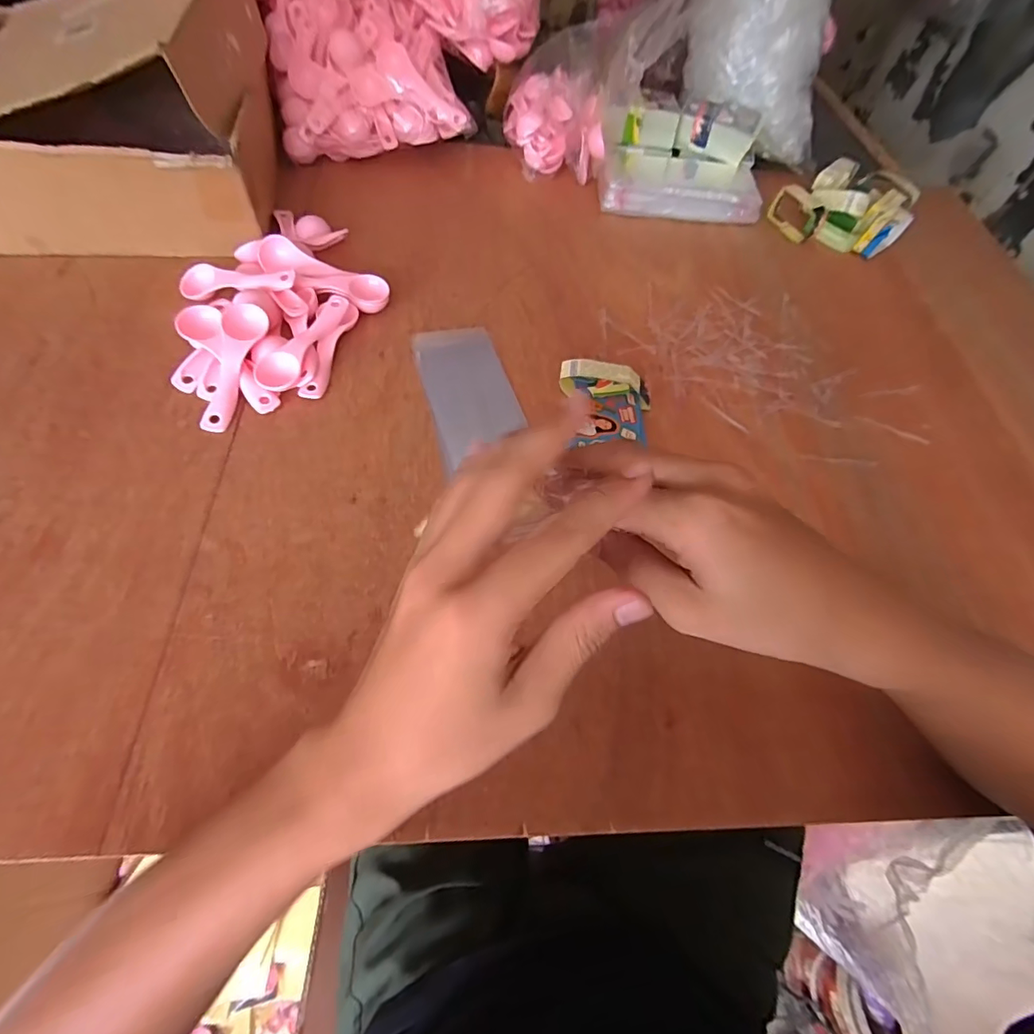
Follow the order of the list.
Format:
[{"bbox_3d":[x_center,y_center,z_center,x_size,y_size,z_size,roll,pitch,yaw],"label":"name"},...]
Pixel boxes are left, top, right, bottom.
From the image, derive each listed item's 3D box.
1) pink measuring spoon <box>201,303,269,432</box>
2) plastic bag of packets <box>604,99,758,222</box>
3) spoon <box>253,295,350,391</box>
[{"bbox_3d":[-0.229,-0.121,0.400,0.030,0.010,0.112,7,77,2],"label":"pink measuring spoon"},{"bbox_3d":[0.200,-0.440,0.612,0.197,0.072,0.142,6,59,-3],"label":"plastic bag of packets"},{"bbox_3d":[-0.179,-0.148,0.419,0.033,0.021,0.106,22,59,6],"label":"spoon"}]

